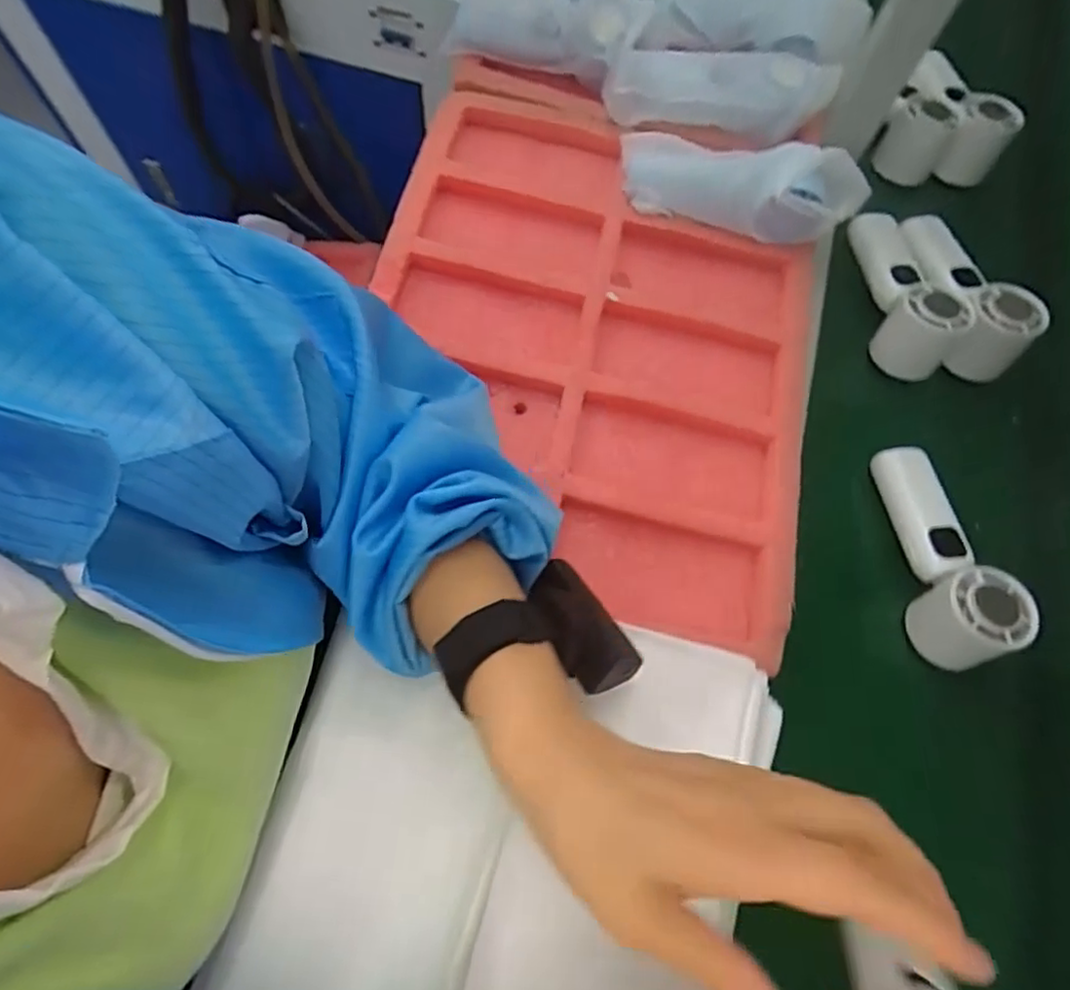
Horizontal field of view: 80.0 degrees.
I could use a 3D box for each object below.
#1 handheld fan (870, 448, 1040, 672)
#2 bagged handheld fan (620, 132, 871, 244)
[{"bbox_3d":[0.287,0.038,0.445,0.050,0.051,0.153,-1,69,-5],"label":"handheld fan"},{"bbox_3d":[0.164,-0.249,0.516,0.195,0.059,0.065,17,69,3],"label":"bagged handheld fan"}]

